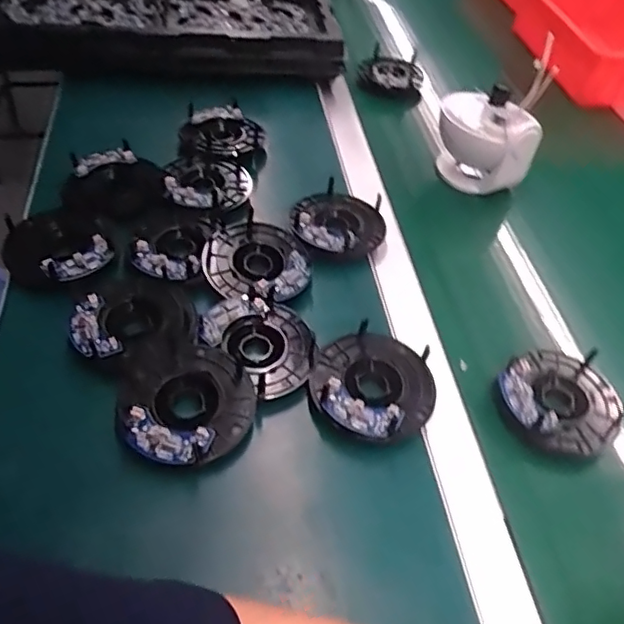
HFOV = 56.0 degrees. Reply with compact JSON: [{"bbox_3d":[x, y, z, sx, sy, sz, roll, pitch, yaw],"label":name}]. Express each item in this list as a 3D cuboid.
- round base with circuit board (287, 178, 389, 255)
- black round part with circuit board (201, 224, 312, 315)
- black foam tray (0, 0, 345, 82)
[{"bbox_3d":[0.029,-0.102,0.621,0.097,0.020,0.106,10,46,2],"label":"round base with circuit board"},{"bbox_3d":[-0.051,-0.049,0.566,0.099,0.013,0.103,3,46,-3],"label":"black round part with circuit board"},{"bbox_3d":[-0.243,-0.537,0.958,0.494,0.063,0.579,-4,47,-10],"label":"black foam tray"}]

